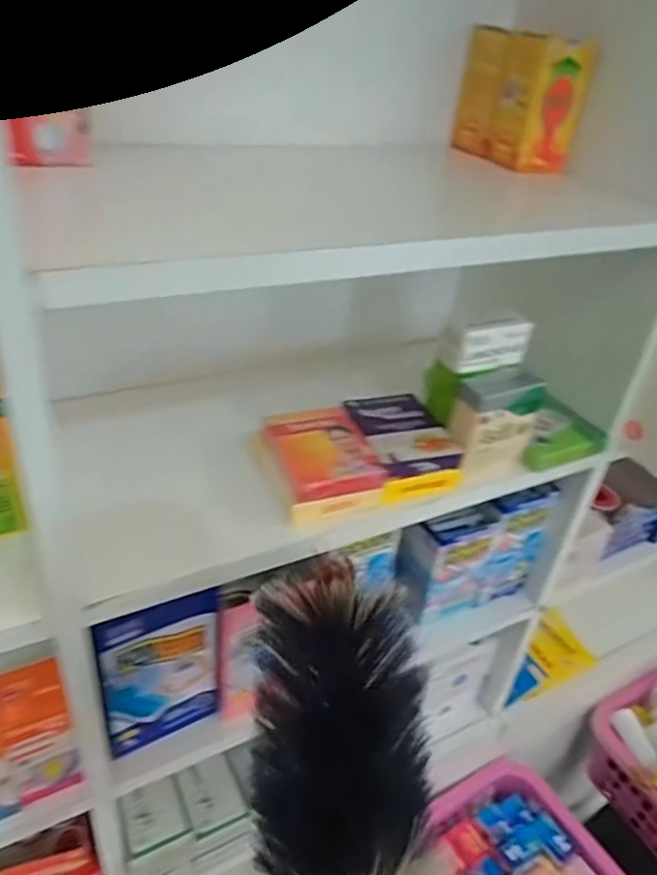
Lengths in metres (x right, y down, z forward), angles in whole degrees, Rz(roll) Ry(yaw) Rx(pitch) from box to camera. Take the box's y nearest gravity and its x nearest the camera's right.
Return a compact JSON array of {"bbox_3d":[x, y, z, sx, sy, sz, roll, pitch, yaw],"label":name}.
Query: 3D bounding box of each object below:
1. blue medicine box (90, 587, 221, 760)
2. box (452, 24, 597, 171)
[{"bbox_3d":[-0.133,0.191,0.515,0.098,0.158,0.020,-17,41,-32],"label":"blue medicine box"},{"bbox_3d":[0.170,-0.302,0.573,0.056,0.098,0.109,-8,37,-22],"label":"box"}]

